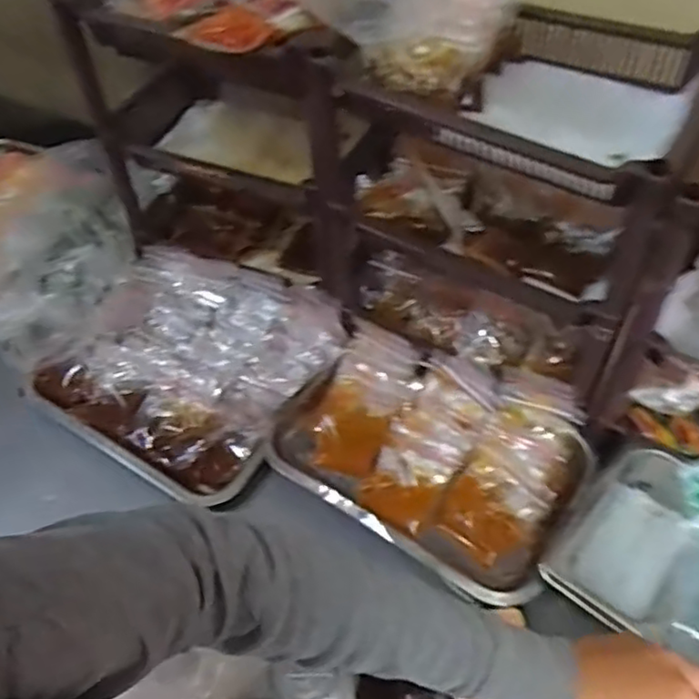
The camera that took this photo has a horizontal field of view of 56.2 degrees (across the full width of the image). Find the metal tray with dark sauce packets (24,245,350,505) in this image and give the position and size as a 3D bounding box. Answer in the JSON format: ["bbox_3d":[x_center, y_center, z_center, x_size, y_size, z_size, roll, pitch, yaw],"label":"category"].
[{"bbox_3d":[-0.174,0.011,0.715,0.264,0.054,0.246,23,57,21],"label":"metal tray with dark sauce packets"}]

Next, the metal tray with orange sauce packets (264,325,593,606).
[{"bbox_3d":[0.076,0.098,0.639,0.276,0.059,0.196,25,58,22],"label":"metal tray with orange sauce packets"}]

